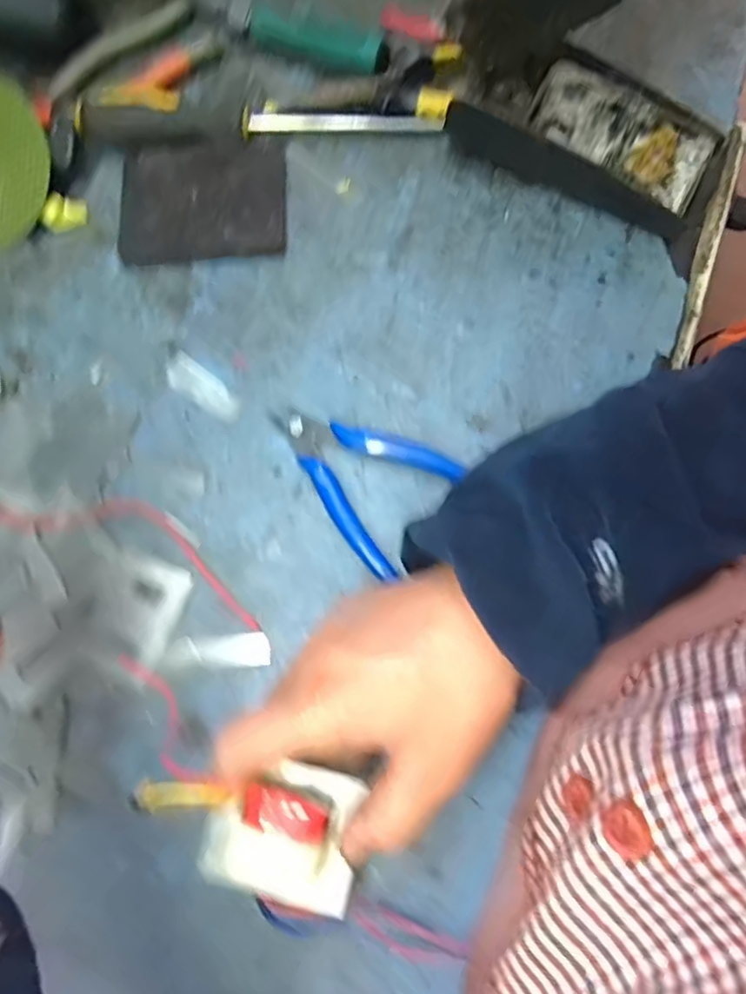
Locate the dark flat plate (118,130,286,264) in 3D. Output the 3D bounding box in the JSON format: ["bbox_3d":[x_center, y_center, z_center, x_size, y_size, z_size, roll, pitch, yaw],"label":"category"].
[{"bbox_3d":[-0.110,-0.194,0.403,0.105,0.014,0.083,-3,82,3],"label":"dark flat plate"}]

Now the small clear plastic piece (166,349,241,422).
[{"bbox_3d":[-0.103,-0.067,0.381,0.056,0.004,0.020,37,80,10],"label":"small clear plastic piece"}]

